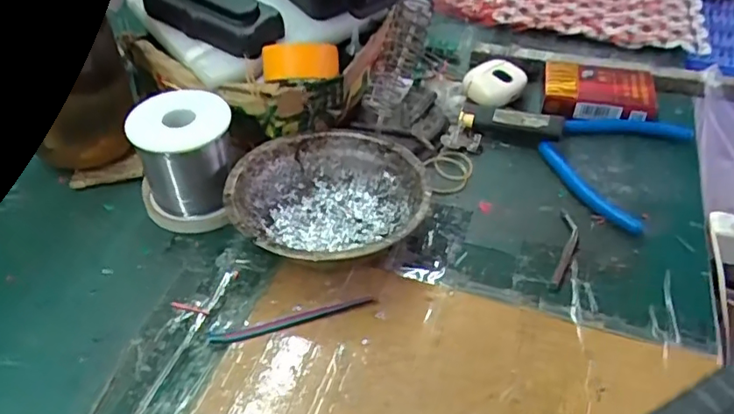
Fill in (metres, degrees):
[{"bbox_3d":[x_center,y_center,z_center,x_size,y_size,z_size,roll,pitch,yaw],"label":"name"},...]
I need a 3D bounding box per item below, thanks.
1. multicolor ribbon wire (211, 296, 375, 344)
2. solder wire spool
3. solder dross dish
[{"bbox_3d":[-0.042,0.065,0.331,0.096,0.004,0.011,-12,45,-13],"label":"multicolor ribbon wire"},{"bbox_3d":[-0.123,-0.030,0.390,0.065,0.071,0.067,-12,45,-13],"label":"solder wire spool"},{"bbox_3d":[-0.025,0.000,0.373,0.122,0.042,0.121,0,43,0],"label":"solder dross dish"}]

